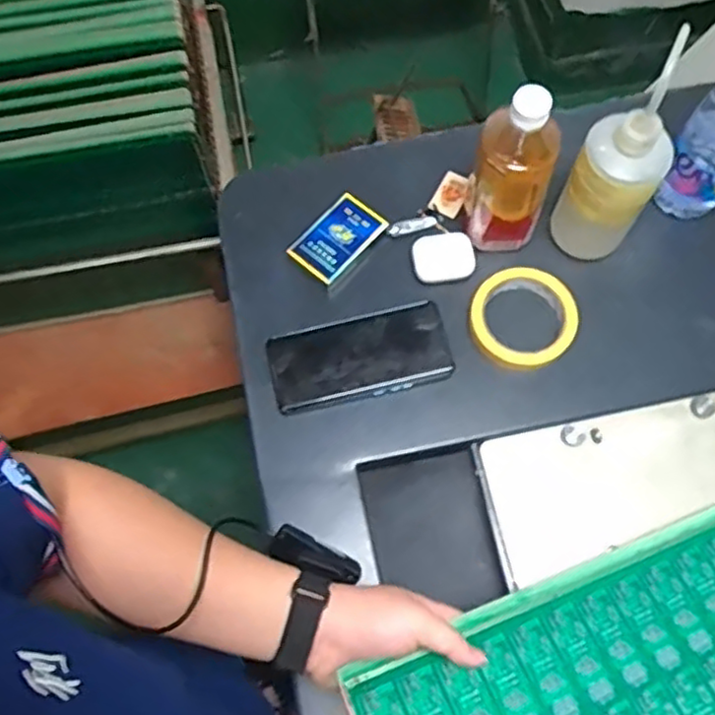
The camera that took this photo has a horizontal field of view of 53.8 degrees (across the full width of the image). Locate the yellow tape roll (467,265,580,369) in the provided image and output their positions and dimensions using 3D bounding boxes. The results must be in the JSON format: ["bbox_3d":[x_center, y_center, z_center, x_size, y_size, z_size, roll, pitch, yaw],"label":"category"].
[{"bbox_3d":[0.155,-0.037,0.663,0.099,0.019,0.096,0,69,1],"label":"yellow tape roll"}]

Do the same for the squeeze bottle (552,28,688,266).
[{"bbox_3d":[0.228,-0.166,0.612,0.072,0.207,0.079,28,72,11],"label":"squeeze bottle"}]

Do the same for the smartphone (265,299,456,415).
[{"bbox_3d":[0.002,0.001,0.663,0.167,0.012,0.077,-14,70,-4],"label":"smartphone"}]

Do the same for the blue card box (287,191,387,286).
[{"bbox_3d":[-0.018,-0.118,0.692,0.052,0.016,0.094,40,75,15],"label":"blue card box"}]

